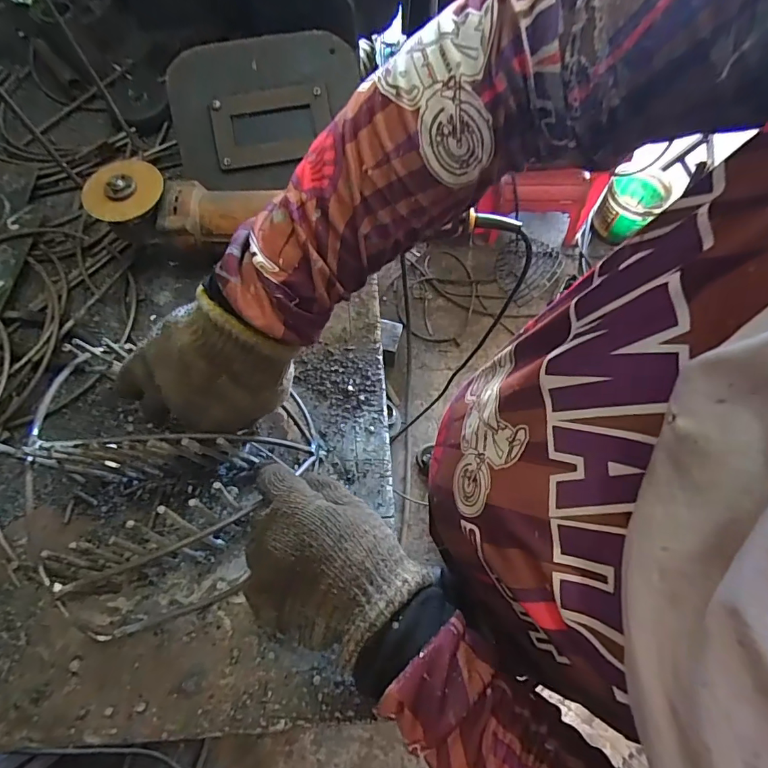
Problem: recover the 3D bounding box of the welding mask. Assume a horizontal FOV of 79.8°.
[{"bbox_3d":[-0.132,-0.309,0.527,0.214,0.016,0.164,-10,98,-4],"label":"welding mask"}]

